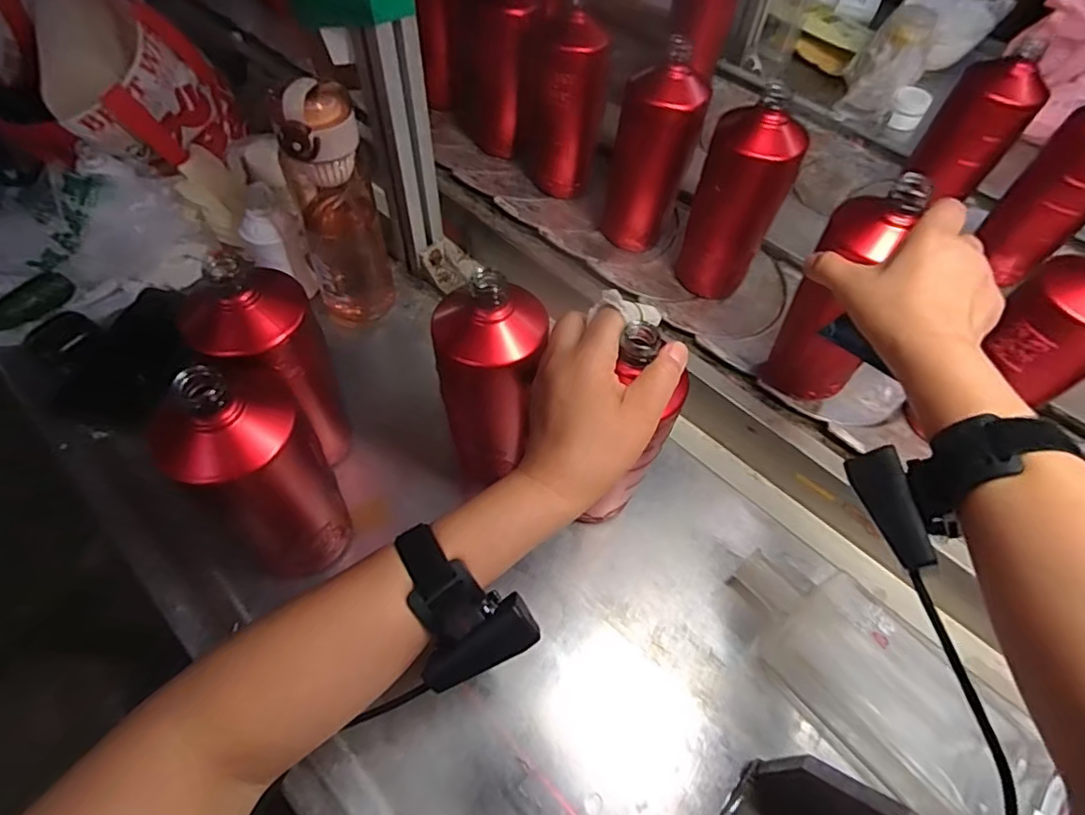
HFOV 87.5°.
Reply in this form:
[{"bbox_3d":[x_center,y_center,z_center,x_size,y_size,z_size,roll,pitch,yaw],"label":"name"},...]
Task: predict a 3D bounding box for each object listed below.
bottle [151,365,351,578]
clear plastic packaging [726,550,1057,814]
[{"bbox_3d":[-0.181,0.052,0.379,0.074,0.189,0.060,-33,65,-21],"label":"bottle"},{"bbox_3d":[0.240,0.200,0.424,0.093,0.059,0.214,-36,66,-23],"label":"clear plastic packaging"}]

